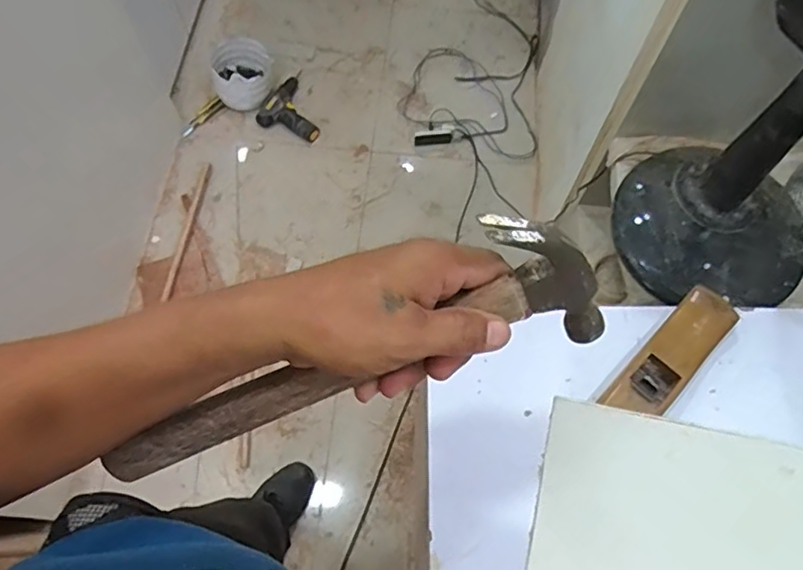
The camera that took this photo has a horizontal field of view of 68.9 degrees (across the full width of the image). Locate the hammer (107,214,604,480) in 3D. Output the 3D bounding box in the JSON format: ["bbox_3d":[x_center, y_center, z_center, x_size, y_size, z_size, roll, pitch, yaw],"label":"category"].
[{"bbox_3d":[-0.037,0.039,0.339,0.298,0.098,0.030,-21,39,5],"label":"hammer"}]

